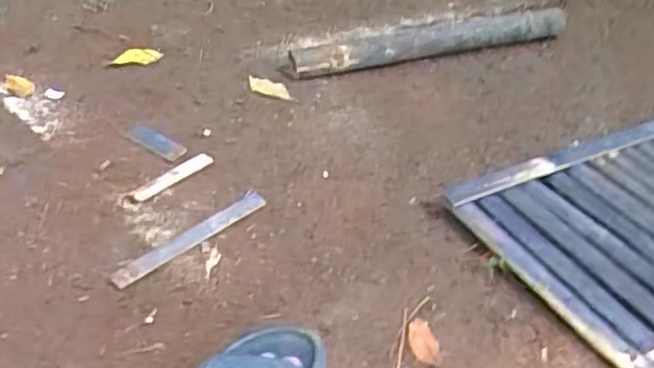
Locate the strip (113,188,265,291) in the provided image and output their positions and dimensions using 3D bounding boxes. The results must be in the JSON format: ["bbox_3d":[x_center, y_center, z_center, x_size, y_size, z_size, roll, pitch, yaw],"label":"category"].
[{"bbox_3d":[-0.175,0.068,0.901,0.228,0.008,0.028,-31,60,-33],"label":"strip"}]

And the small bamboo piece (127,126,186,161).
[{"bbox_3d":[-0.261,-0.066,1.062,0.121,0.004,0.037,29,45,32],"label":"small bamboo piece"}]

